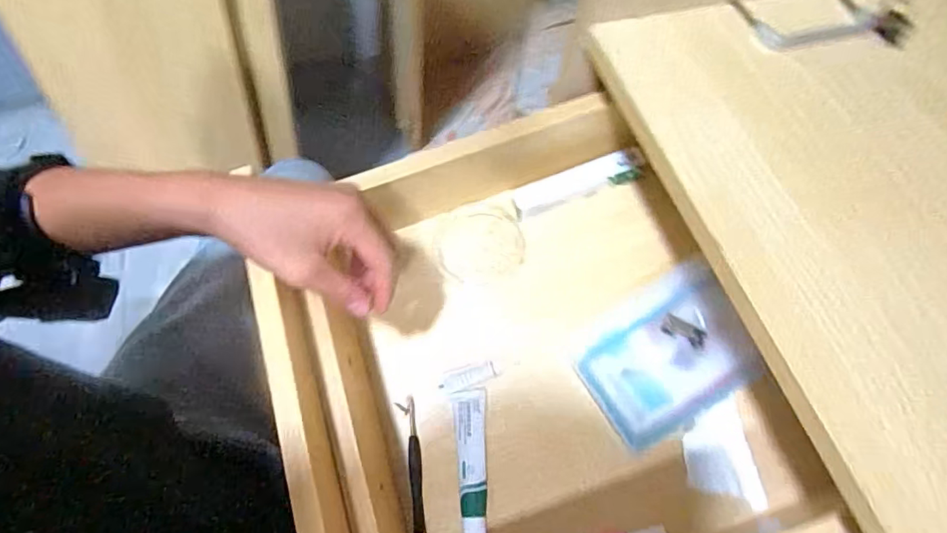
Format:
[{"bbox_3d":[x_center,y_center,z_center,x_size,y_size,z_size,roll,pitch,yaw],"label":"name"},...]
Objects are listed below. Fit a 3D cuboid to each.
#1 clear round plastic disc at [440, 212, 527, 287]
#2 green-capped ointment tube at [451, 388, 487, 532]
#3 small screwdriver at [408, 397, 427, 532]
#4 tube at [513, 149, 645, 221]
[{"bbox_3d":[0.007,-0.017,0.483,0.075,0.009,0.068,4,62,-5],"label":"clear round plastic disc"},{"bbox_3d":[-0.003,0.155,0.409,0.025,0.014,0.118,2,62,-6],"label":"green-capped ointment tube"},{"bbox_3d":[-0.045,0.162,0.417,0.012,0.006,0.112,-2,63,-8],"label":"small screwdriver"},{"bbox_3d":[0.096,-0.075,0.484,0.120,0.026,0.023,-19,66,7],"label":"tube"}]

